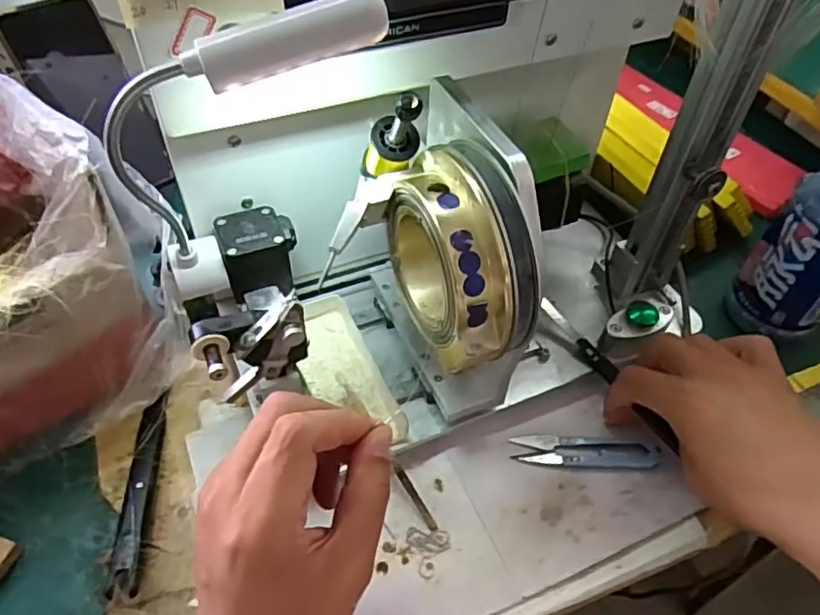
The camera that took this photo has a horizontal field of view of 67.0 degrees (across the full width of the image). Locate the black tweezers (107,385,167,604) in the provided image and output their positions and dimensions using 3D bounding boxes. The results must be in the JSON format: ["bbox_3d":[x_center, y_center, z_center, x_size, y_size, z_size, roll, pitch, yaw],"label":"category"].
[{"bbox_3d":[-0.174,0.115,0.400,0.017,0.016,0.133,-3,49,-6],"label":"black tweezers"}]

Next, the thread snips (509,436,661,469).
[{"bbox_3d":[0.122,0.100,0.432,0.099,0.008,0.023,3,49,0],"label":"thread snips"}]

